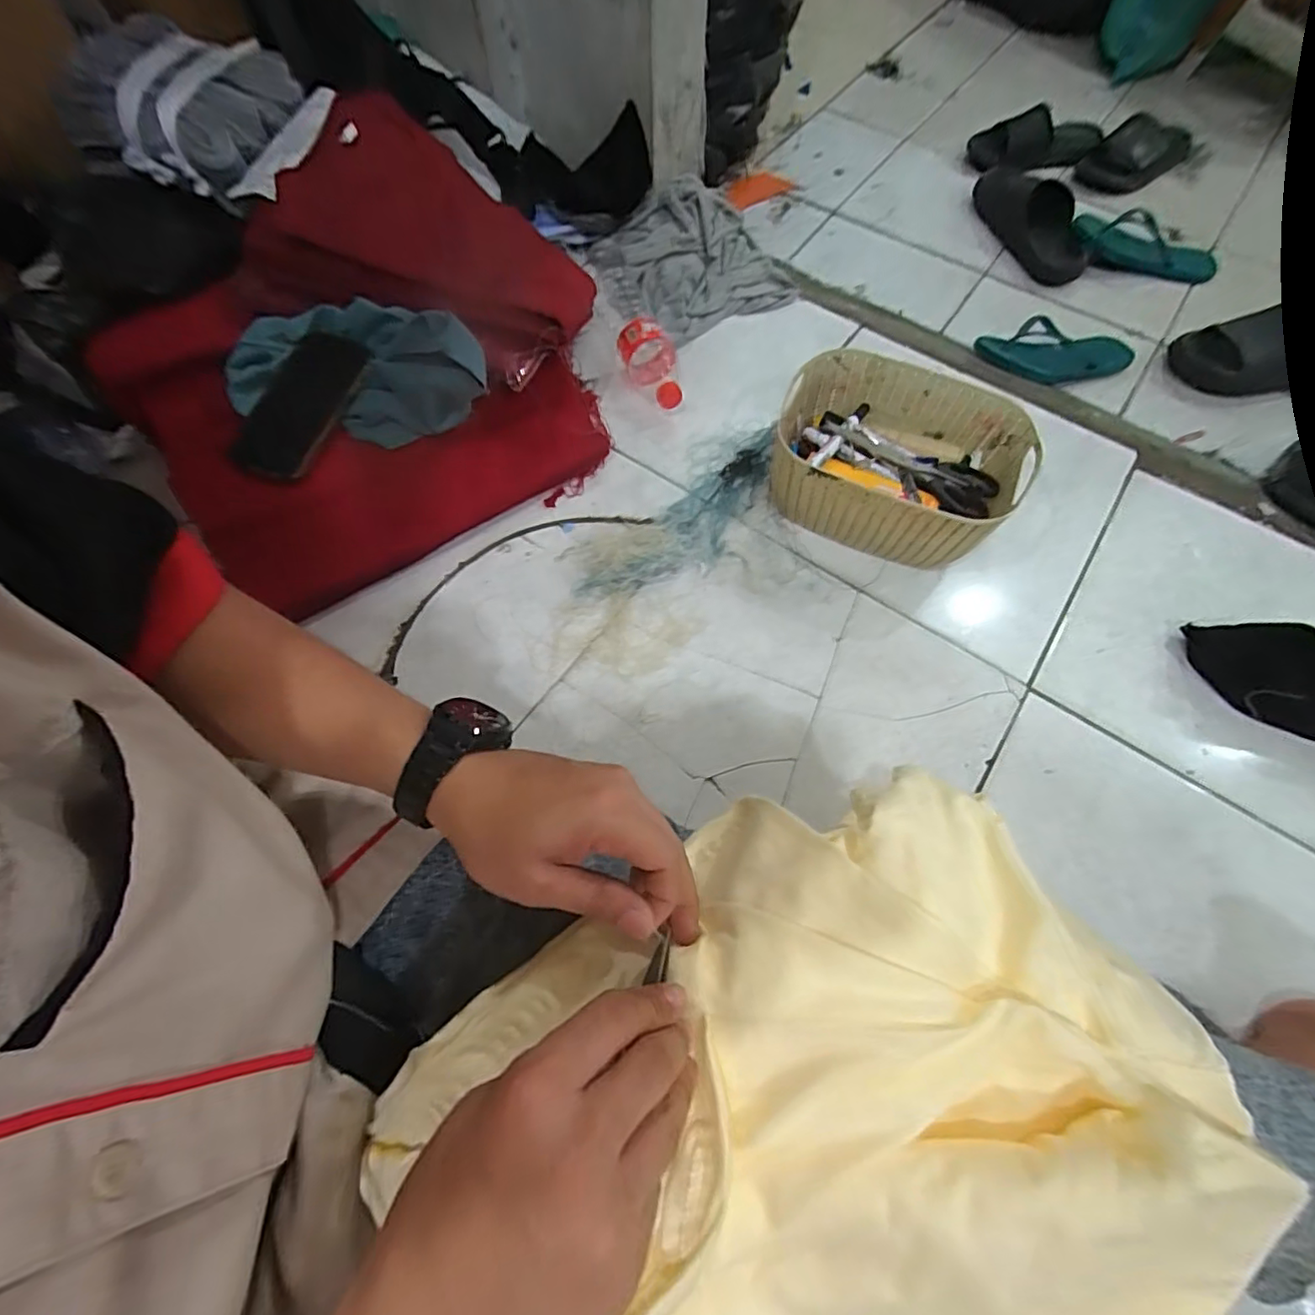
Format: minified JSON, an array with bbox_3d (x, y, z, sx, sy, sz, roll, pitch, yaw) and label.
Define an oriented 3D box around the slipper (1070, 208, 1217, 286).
[{"bbox_3d":[0.813,-0.684,0.982,0.257,0.062,0.083,10,66,4],"label":"slipper"}]

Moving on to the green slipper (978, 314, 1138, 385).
[{"bbox_3d":[0.594,-0.453,0.873,0.238,0.059,0.078,-10,66,-5],"label":"green slipper"}]

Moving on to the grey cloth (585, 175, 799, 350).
[{"bbox_3d":[0.041,-0.571,0.846,0.265,0.074,0.229,-28,68,-13],"label":"grey cloth"}]

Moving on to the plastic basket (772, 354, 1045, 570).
[{"bbox_3d":[0.258,-0.210,0.658,0.252,0.111,0.201,17,65,7],"label":"plastic basket"}]

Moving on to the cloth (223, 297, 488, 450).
[{"bbox_3d":[-0.293,-0.299,0.588,0.285,0.098,0.118,12,67,5],"label":"cloth"}]

